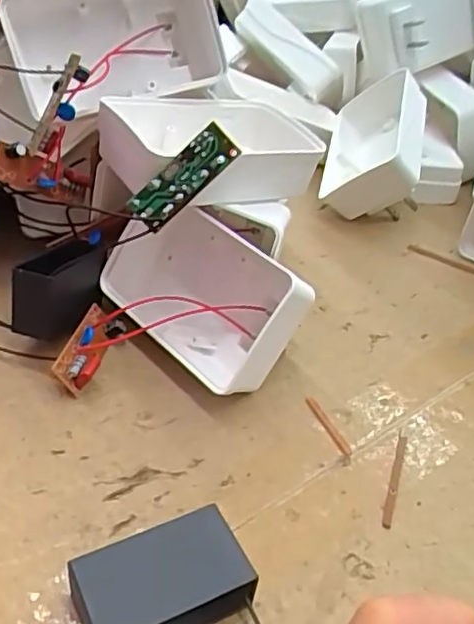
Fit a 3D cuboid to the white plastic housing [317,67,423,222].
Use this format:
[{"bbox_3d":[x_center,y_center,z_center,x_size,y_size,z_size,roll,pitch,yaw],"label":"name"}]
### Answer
[{"bbox_3d":[0.086,-0.101,0.394,0.034,0.061,0.094,33,54,-20],"label":"white plastic housing"}]

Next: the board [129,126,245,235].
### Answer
[{"bbox_3d":[-0.020,-0.050,0.243,0.016,0.044,0.004,47,4,-9],"label":"board"}]

